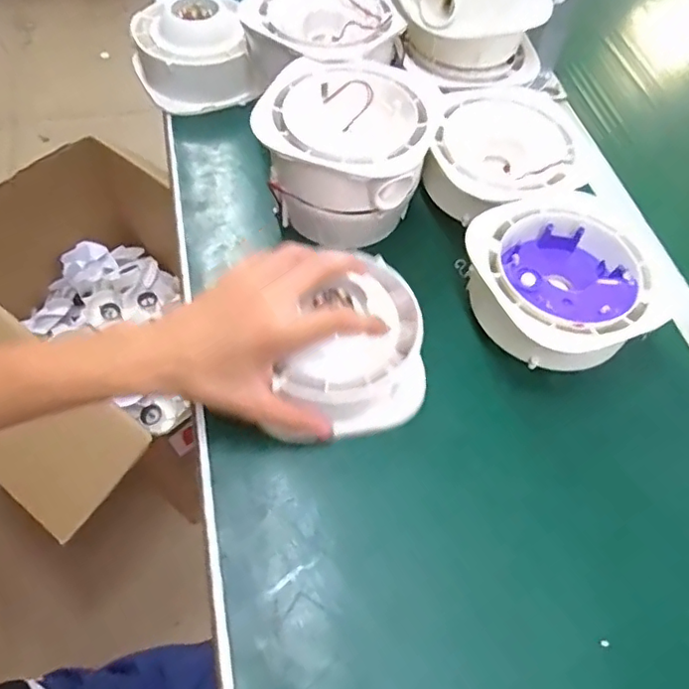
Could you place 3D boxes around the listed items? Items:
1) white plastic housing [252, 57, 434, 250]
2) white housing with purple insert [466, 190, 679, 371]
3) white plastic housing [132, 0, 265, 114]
[{"bbox_3d":[-0.001,-0.160,0.507,0.132,0.103,0.131,2,58,-3],"label":"white plastic housing"},{"bbox_3d":[0.166,-0.048,0.456,0.129,0.050,0.139,2,58,-3],"label":"white housing with purple insert"},{"bbox_3d":[-0.159,-0.300,0.608,0.113,0.076,0.123,-15,60,-13],"label":"white plastic housing"}]

